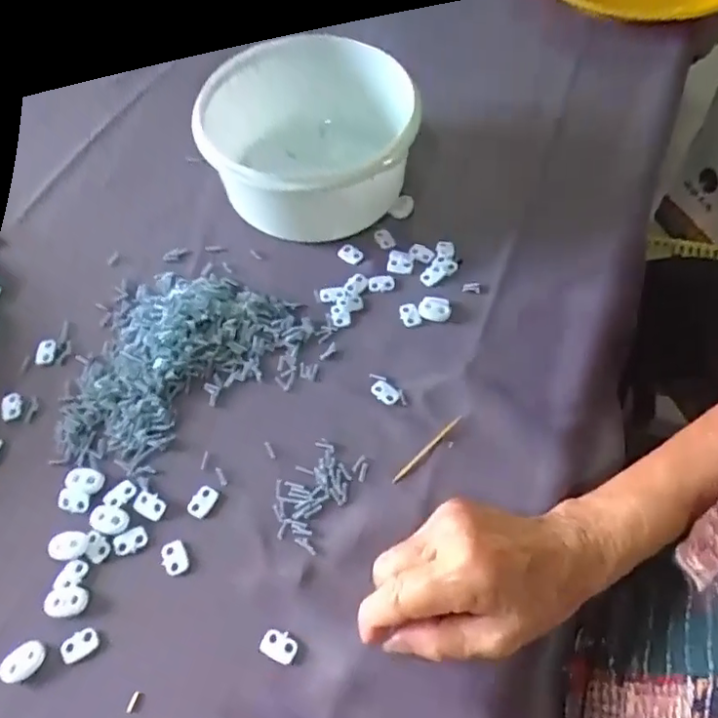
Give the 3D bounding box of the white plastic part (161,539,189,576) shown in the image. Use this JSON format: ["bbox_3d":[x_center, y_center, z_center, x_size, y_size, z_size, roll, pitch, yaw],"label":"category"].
[{"bbox_3d":[-0.107,0.115,0.348,0.014,0.004,0.020,-21,61,-13],"label":"white plastic part"}]

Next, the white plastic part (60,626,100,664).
[{"bbox_3d":[-0.152,0.155,0.326,0.019,0.004,0.013,-29,63,-17],"label":"white plastic part"}]

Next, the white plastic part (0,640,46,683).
[{"bbox_3d":[-0.181,0.163,0.323,0.023,0.004,0.017,-36,66,-20],"label":"white plastic part"}]

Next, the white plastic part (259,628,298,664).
[{"bbox_3d":[-0.043,0.154,0.324,0.020,0.004,0.014,15,60,9],"label":"white plastic part"}]

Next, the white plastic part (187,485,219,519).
[{"bbox_3d":[-0.095,0.086,0.365,0.013,0.004,0.019,27,62,15],"label":"white plastic part"}]

